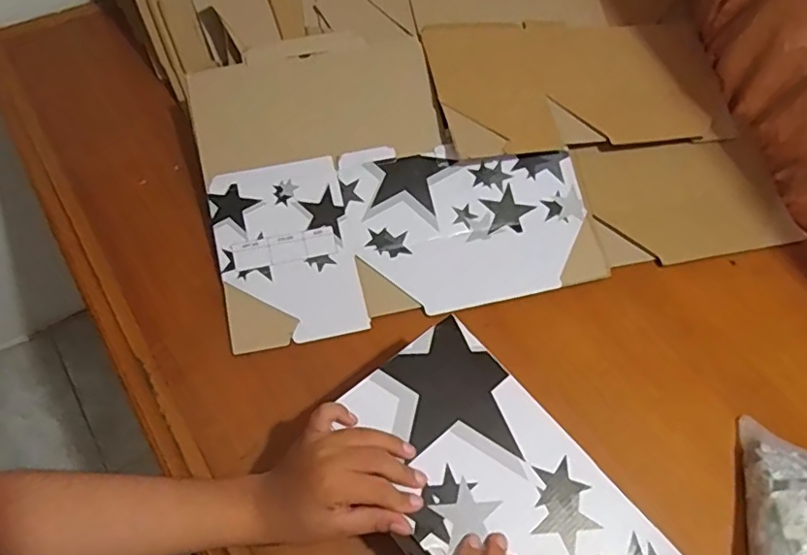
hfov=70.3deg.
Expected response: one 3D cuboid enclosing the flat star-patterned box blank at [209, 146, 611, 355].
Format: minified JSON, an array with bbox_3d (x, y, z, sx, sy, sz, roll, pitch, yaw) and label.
[{"bbox_3d":[0.010,-0.053,0.639,0.414,0.013,0.197,-11,77,-9],"label":"flat star-patterned box blank"}]

